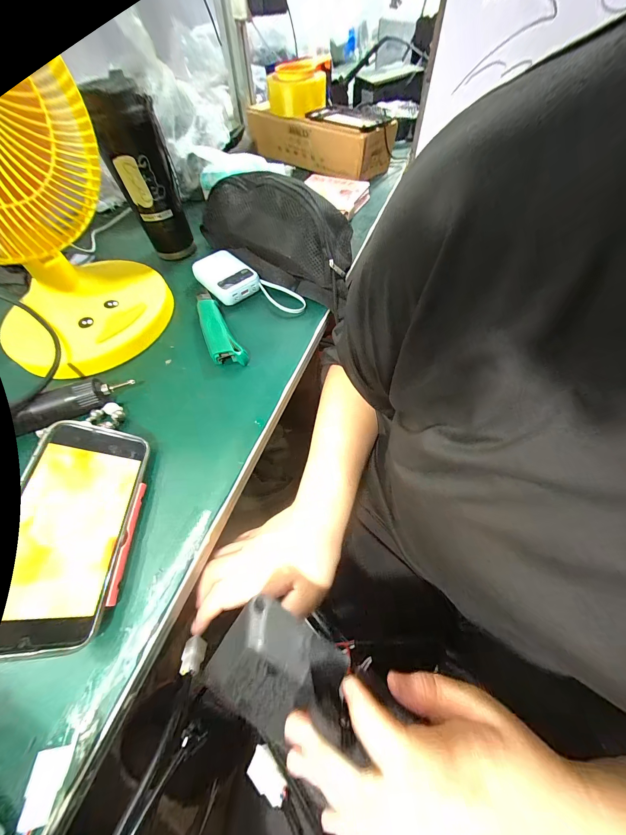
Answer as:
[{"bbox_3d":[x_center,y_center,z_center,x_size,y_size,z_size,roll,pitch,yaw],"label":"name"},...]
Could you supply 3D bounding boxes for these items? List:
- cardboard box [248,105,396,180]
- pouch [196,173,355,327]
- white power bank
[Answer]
[{"bbox_3d":[0.011,-0.578,0.610,0.292,0.080,0.119,32,65,19],"label":"cardboard box"},{"bbox_3d":[-0.064,-0.269,0.425,0.279,0.107,0.090,29,62,20],"label":"pouch"},{"bbox_3d":[-0.098,-0.189,0.417,0.179,0.032,0.069,30,63,20],"label":"white power bank"}]

